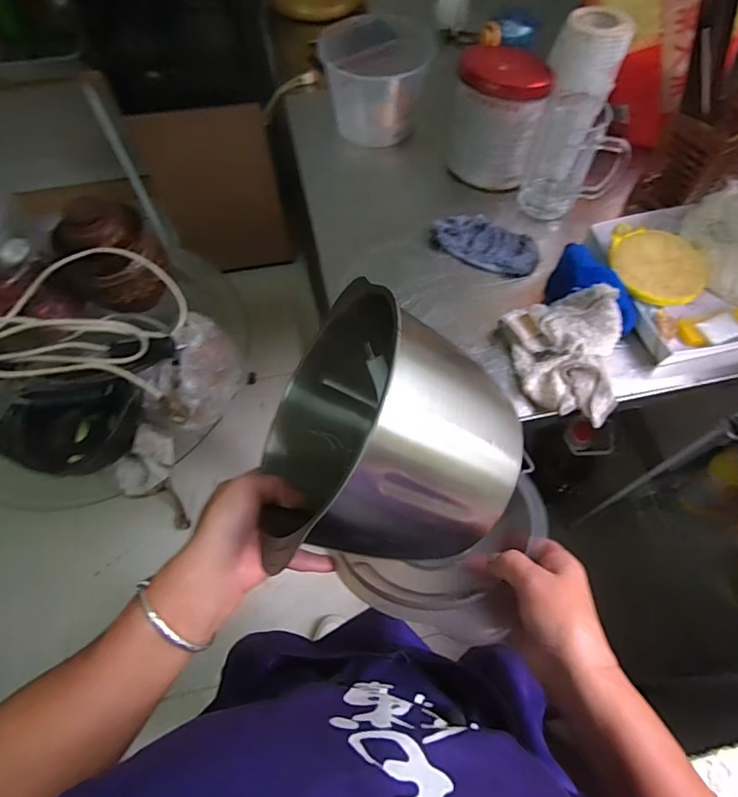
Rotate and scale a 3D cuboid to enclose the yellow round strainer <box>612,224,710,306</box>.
[{"bbox_3d":[0.349,-0.162,0.575,0.105,0.023,0.101,0,63,0],"label":"yellow round strainer"}]

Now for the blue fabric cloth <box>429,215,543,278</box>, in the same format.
[{"bbox_3d":[0.159,-0.211,0.647,0.139,0.027,0.076,33,68,16],"label":"blue fabric cloth"}]

